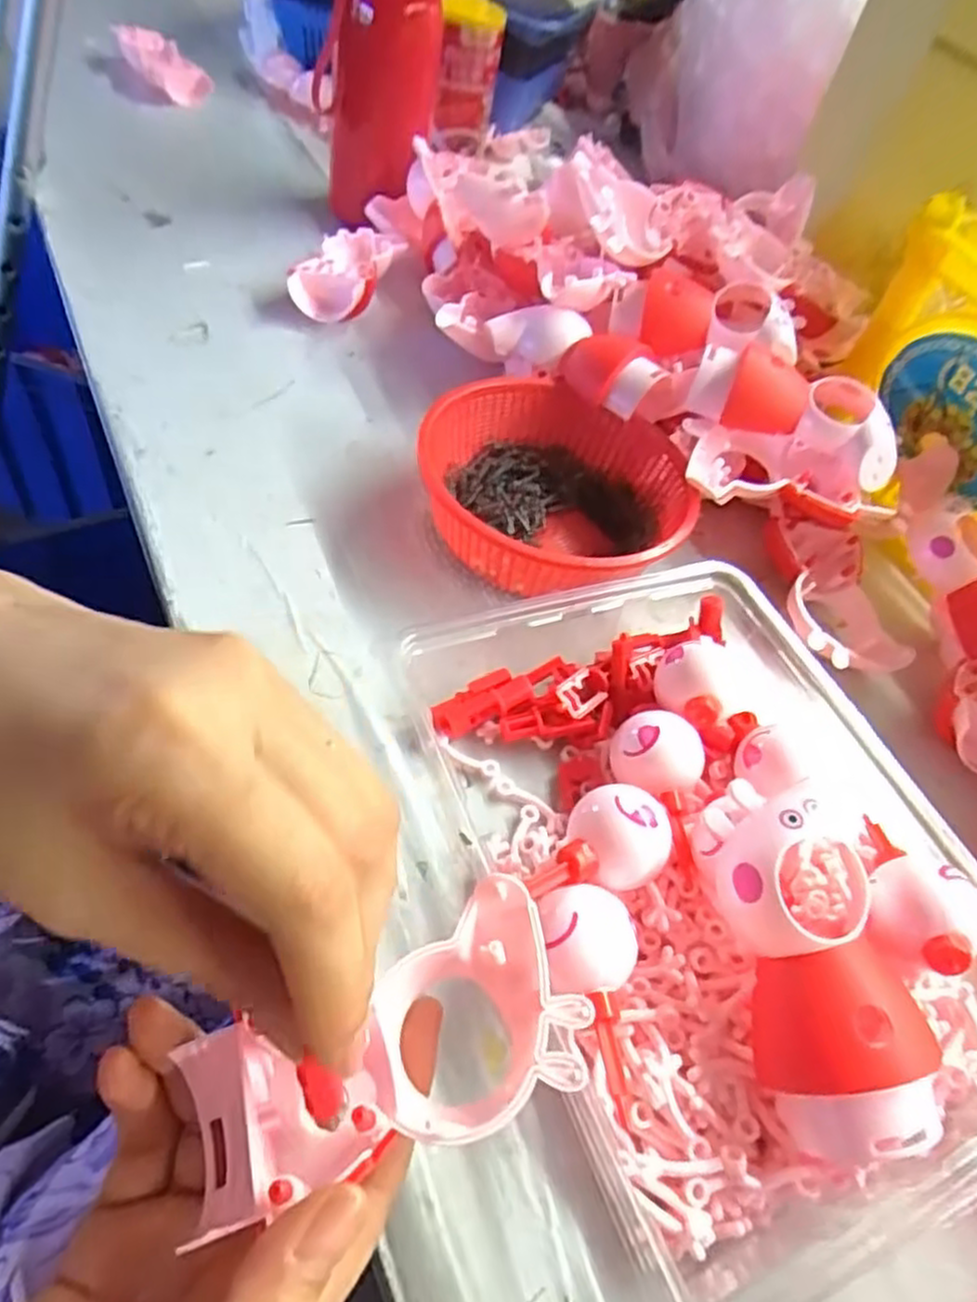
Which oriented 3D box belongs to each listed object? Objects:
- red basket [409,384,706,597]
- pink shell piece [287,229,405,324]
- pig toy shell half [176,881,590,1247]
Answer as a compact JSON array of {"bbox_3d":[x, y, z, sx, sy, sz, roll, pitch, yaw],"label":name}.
[{"bbox_3d":[0.030,-0.078,0.369,0.128,0.046,0.118,6,52,-8],"label":"red basket"},{"bbox_3d":[-0.091,-0.251,0.494,0.049,0.027,0.095,17,51,0],"label":"pink shell piece"},{"bbox_3d":[-0.027,0.107,0.194,0.103,0.021,0.051,-27,60,-8],"label":"pig toy shell half"}]

